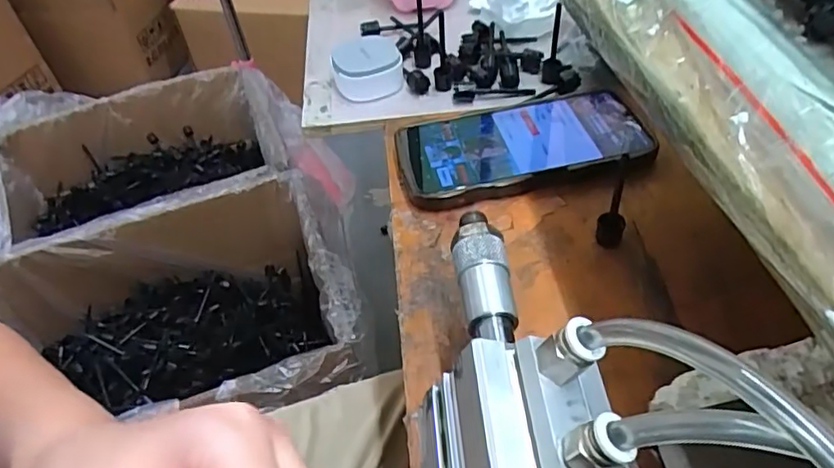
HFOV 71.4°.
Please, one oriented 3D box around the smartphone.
[{"bbox_3d":[0.071,-0.060,0.392,0.165,0.016,0.079,-11,47,-5],"label":"smartphone"}]

